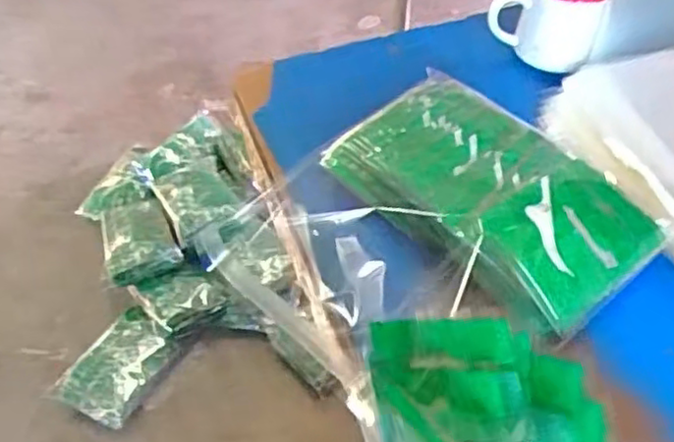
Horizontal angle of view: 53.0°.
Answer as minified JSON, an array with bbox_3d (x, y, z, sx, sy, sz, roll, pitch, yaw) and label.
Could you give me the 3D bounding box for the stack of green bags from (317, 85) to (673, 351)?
[{"bbox_3d":[0.125,-0.023,0.589,0.177,0.047,0.262,-32,53,-24],"label":"stack of green bags"}]

